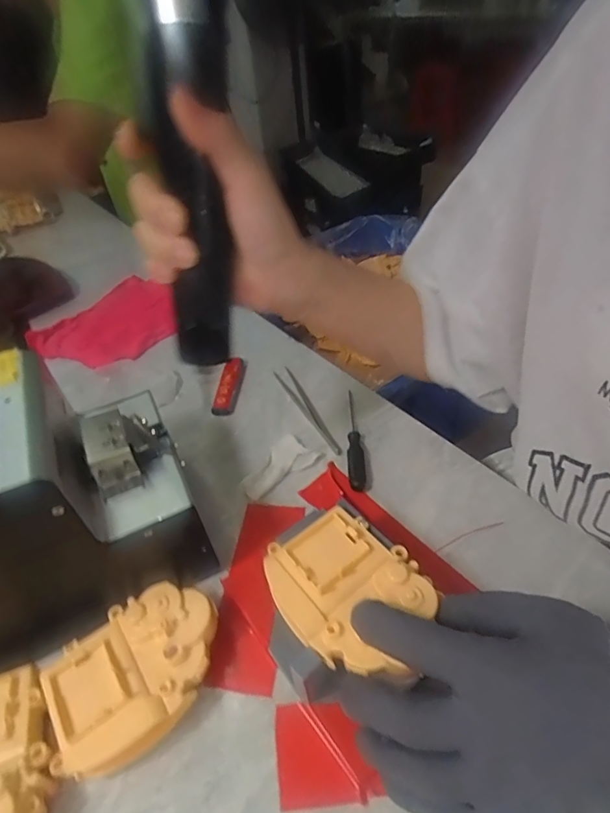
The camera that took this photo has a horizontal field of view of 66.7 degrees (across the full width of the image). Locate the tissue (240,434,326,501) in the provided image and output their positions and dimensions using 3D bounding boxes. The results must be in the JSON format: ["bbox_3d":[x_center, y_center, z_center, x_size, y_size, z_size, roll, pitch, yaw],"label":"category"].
[{"bbox_3d":[-0.025,0.050,0.395,0.069,0.009,0.039,-29,48,-23],"label":"tissue"}]

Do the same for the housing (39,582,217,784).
[{"bbox_3d":[-0.095,0.155,0.272,0.099,0.038,0.080,-22,46,-17],"label":"housing"}]

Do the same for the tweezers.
[{"bbox_3d":[0.000,0.000,0.446,0.017,0.004,0.129,-19,45,-14],"label":"tweezers"}]

